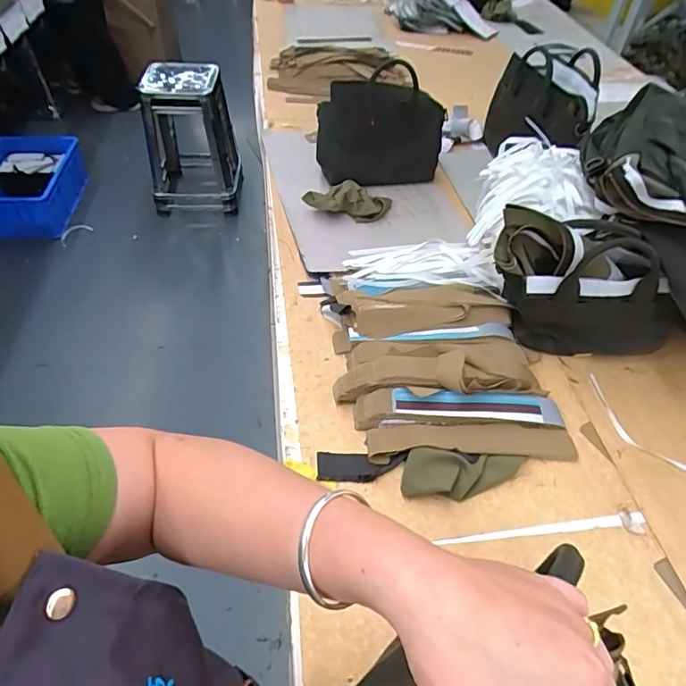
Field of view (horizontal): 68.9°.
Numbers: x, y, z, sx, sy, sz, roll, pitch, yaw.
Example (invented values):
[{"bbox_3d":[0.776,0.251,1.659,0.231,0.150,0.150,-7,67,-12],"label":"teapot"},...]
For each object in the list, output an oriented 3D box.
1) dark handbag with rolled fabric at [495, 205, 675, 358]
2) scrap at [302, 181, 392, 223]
[{"bbox_3d":[0.360,-0.083,0.749,0.269,0.205,0.099,6,47,4],"label":"dark handbag with rolled fabric"},{"bbox_3d":[0.010,-0.295,1.021,0.176,0.051,0.071,6,49,2],"label":"scrap"}]

